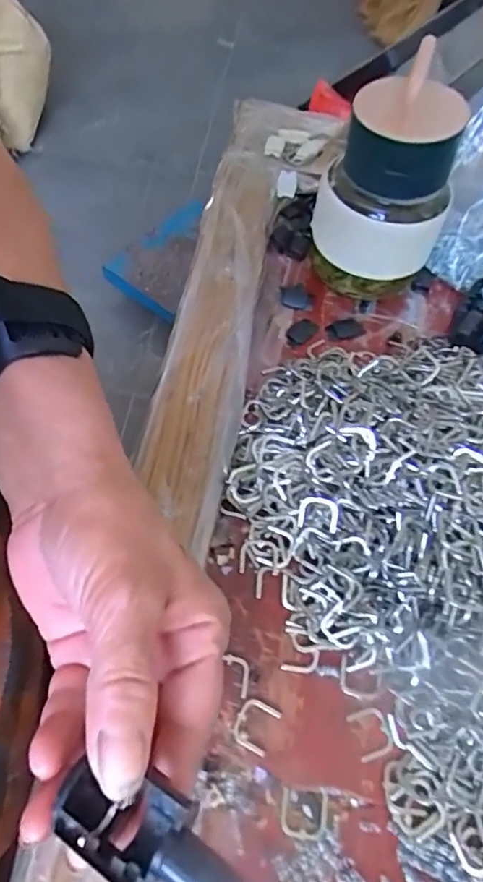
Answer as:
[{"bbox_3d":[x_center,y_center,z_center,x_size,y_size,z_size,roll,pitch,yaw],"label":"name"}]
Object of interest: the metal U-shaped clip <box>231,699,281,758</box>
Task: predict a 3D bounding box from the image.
[{"bbox_3d":[0.006,0.120,0.235,0.016,0.004,0.019,24,59,13],"label":"metal U-shaped clip"}]

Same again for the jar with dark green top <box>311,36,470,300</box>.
[{"bbox_3d":[0.083,-0.146,0.335,0.071,0.119,0.068,11,58,6],"label":"jar with dark green top"}]

